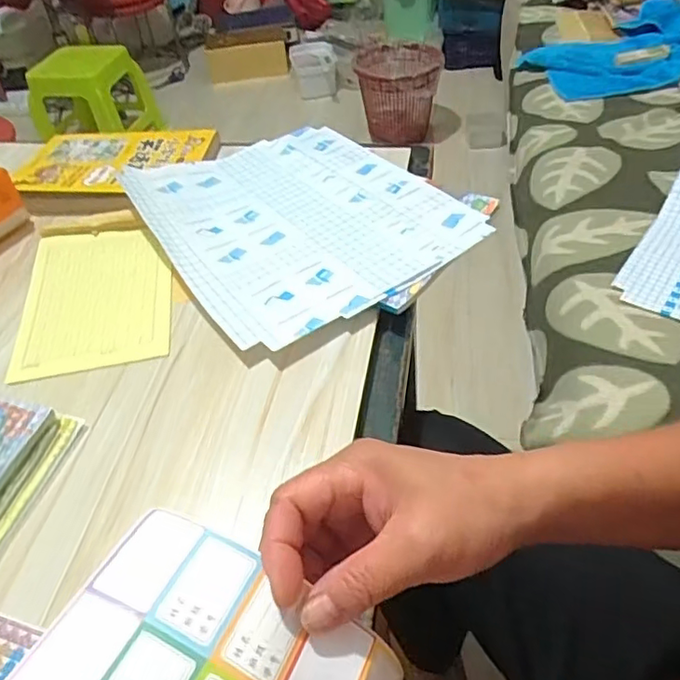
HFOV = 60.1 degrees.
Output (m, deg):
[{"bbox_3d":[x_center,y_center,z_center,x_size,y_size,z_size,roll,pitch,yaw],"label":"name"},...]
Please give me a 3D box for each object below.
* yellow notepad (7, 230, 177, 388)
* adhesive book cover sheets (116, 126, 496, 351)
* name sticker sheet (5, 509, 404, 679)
[{"bbox_3d":[-0.219,-0.044,0.531,0.131,0.014,0.180,-11,46,-4],"label":"yellow notepad"},{"bbox_3d":[-0.047,-0.129,0.569,0.258,0.033,0.301,-31,50,-22],"label":"adhesive book cover sheets"},{"bbox_3d":[-0.042,0.132,0.228,0.136,0.023,0.087,30,46,3],"label":"name sticker sheet"}]

